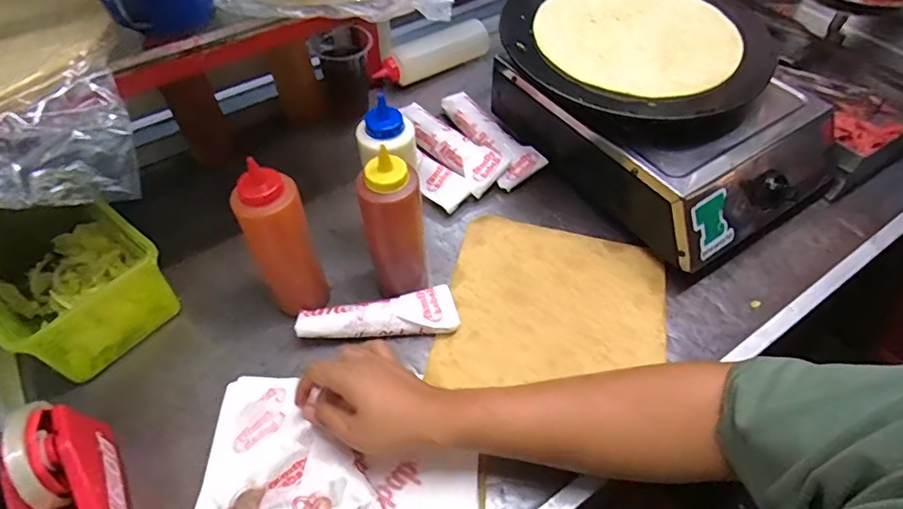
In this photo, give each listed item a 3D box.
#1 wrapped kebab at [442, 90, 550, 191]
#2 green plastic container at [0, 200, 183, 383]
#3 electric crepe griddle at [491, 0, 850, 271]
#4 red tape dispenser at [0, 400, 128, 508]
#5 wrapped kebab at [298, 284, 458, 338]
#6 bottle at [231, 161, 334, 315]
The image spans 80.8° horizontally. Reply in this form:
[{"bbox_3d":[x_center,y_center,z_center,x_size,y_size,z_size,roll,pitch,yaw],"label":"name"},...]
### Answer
[{"bbox_3d":[0.049,-0.177,0.774,0.062,0.029,0.204,-24,56,-21],"label":"wrapped kebab"},{"bbox_3d":[-0.427,0.018,0.573,0.207,0.087,0.134,33,56,21],"label":"green plastic container"},{"bbox_3d":[0.268,-0.201,0.716,0.300,0.178,0.418,-27,57,-23],"label":"electric crepe griddle"},{"bbox_3d":[-0.323,0.205,0.438,0.065,0.101,0.159,-23,55,-17],"label":"red tape dispenser"},{"bbox_3d":[-0.080,0.070,0.587,0.169,0.029,0.051,-8,54,-7],"label":"wrapped kebab"},{"bbox_3d":[-0.168,-0.005,0.544,0.063,0.186,0.052,-17,53,-12],"label":"bottle"}]

